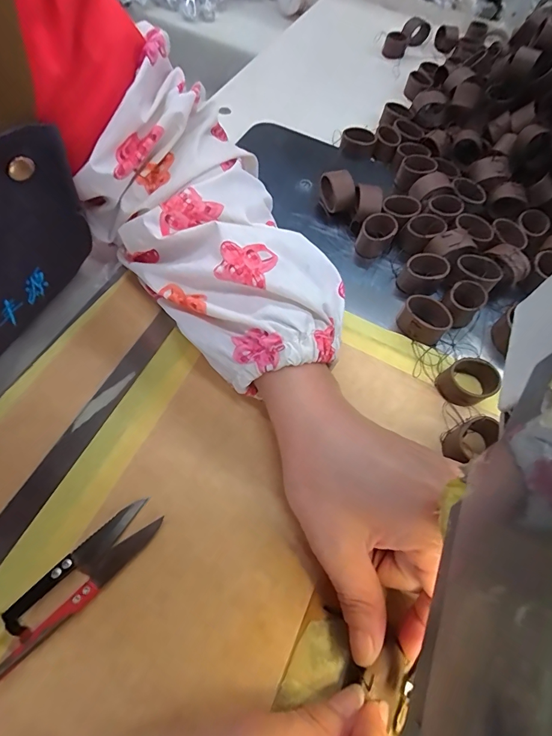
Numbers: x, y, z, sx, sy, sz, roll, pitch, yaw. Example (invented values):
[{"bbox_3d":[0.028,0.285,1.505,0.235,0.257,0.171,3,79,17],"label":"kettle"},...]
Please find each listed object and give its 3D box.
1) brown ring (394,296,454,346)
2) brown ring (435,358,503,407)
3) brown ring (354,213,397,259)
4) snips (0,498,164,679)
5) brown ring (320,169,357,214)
[{"bbox_3d":[0.097,-0.030,0.255,0.031,0.018,0.028,28,62,8],"label":"brown ring"},{"bbox_3d":[0.121,0.008,0.239,0.032,0.019,0.028,-31,70,-21],"label":"brown ring"},{"bbox_3d":[0.076,-0.100,0.293,0.024,0.022,0.029,24,62,6],"label":"brown ring"},{"bbox_3d":[-0.098,0.102,0.169,0.022,0.009,0.102,41,65,14],"label":"snips"},{"bbox_3d":[0.049,-0.138,0.307,0.017,0.032,0.028,-23,67,-18],"label":"brown ring"}]

